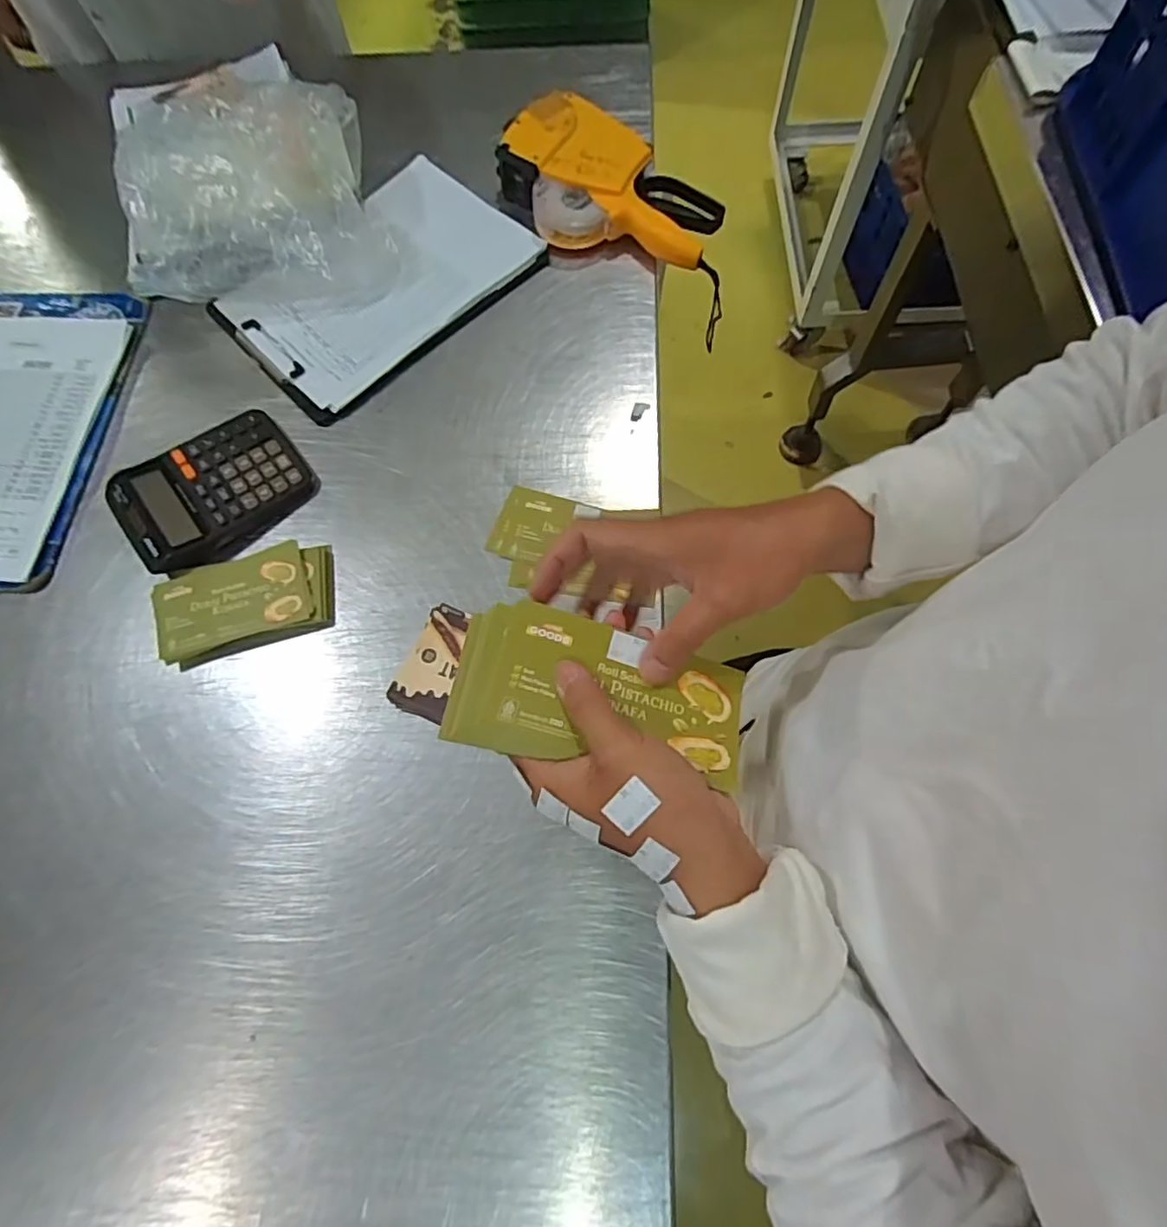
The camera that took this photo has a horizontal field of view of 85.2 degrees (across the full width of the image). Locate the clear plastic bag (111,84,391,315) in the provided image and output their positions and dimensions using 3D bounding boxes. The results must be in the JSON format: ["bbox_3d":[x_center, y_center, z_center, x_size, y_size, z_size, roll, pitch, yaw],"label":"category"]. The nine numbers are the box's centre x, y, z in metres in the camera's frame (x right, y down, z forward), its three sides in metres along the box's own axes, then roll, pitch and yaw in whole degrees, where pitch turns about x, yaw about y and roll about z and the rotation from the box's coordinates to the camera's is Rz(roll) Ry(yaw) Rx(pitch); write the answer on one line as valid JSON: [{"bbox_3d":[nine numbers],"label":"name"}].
[{"bbox_3d":[-0.352,-0.424,0.659,0.262,0.122,0.195,-12,70,-3],"label":"clear plastic bag"}]

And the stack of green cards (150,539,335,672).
[{"bbox_3d":[-0.298,-0.012,0.563,0.152,0.021,0.089,-17,70,-4],"label":"stack of green cards"}]

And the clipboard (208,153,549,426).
[{"bbox_3d":[-0.218,-0.360,0.686,0.207,0.015,0.314,42,76,15],"label":"clipboard"}]

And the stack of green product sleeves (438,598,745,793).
[{"bbox_3d":[0.010,0.040,0.333,0.150,0.019,0.077,9,70,-5],"label":"stack of green product sleeves"}]

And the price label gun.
[{"bbox_3d":[0.039,-0.437,0.700,0.154,0.062,0.306,-38,83,-10],"label":"price label gun"}]

